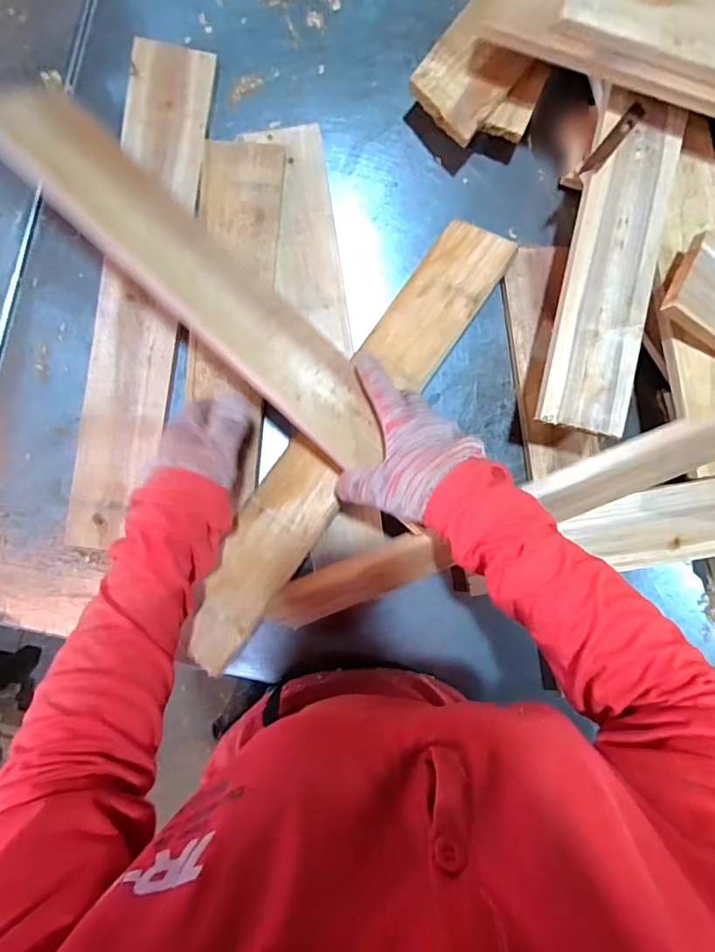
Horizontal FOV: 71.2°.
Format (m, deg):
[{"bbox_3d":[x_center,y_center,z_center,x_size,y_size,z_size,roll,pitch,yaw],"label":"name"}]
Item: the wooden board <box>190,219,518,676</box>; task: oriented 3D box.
[{"bbox_3d":[-0.010,-0.040,0.480,0.073,0.032,0.494,36,84,-6],"label":"wooden board"}]

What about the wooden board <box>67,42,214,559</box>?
[{"bbox_3d":[-0.218,-0.170,0.501,0.081,0.026,0.492,10,93,-5],"label":"wooden board"}]

